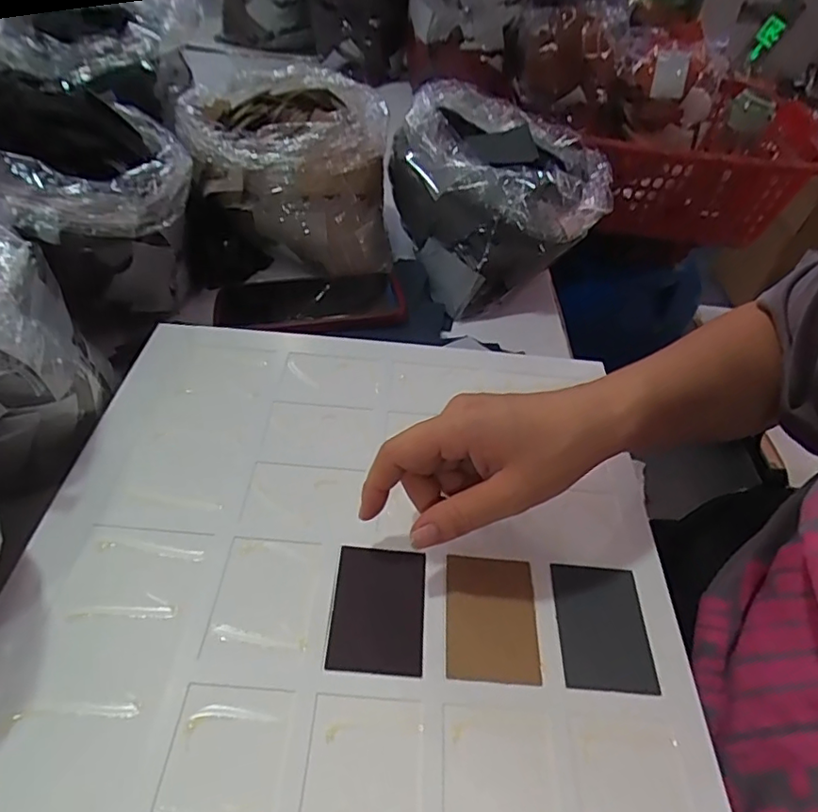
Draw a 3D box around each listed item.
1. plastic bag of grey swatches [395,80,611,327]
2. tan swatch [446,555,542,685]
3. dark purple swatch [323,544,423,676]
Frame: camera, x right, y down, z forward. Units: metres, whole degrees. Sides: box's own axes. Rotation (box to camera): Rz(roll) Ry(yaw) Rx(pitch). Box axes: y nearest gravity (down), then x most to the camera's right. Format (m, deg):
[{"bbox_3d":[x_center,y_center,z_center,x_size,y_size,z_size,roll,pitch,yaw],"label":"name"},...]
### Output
[{"bbox_3d":[0.093,-0.220,0.607,0.189,0.131,0.187,-15,50,-22],"label":"plastic bag of grey swatches"},{"bbox_3d":[0.044,0.110,0.312,0.047,0.004,0.067,7,45,-2],"label":"tan swatch"},{"bbox_3d":[-0.016,0.106,0.312,0.047,0.004,0.067,6,45,-3],"label":"dark purple swatch"}]

